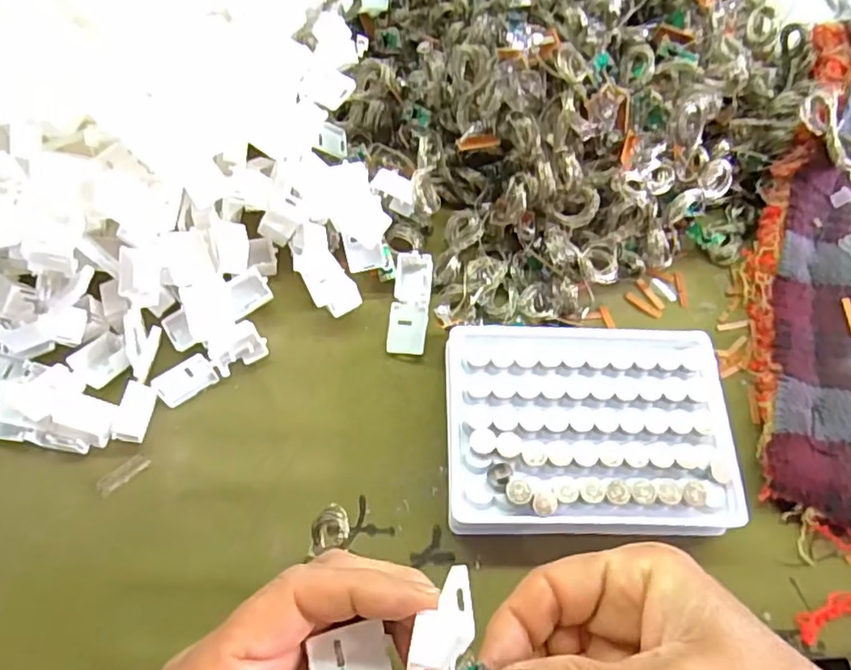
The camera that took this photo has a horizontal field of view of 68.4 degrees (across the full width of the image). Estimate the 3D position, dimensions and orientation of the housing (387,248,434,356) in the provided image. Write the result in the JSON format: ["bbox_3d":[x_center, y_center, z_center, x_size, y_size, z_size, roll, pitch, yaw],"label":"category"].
[{"bbox_3d":[-0.008,-0.017,0.334,0.020,0.012,0.054,6,64,0],"label":"housing"}]

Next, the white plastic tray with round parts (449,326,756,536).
[{"bbox_3d":[0.076,0.043,0.298,0.130,0.028,0.097,1,64,-2],"label":"white plastic tray with round parts"}]

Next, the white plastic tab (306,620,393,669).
[{"bbox_3d":[-0.025,0.108,0.209,0.027,0.004,0.018,-7,75,-23],"label":"white plastic tab"}]

